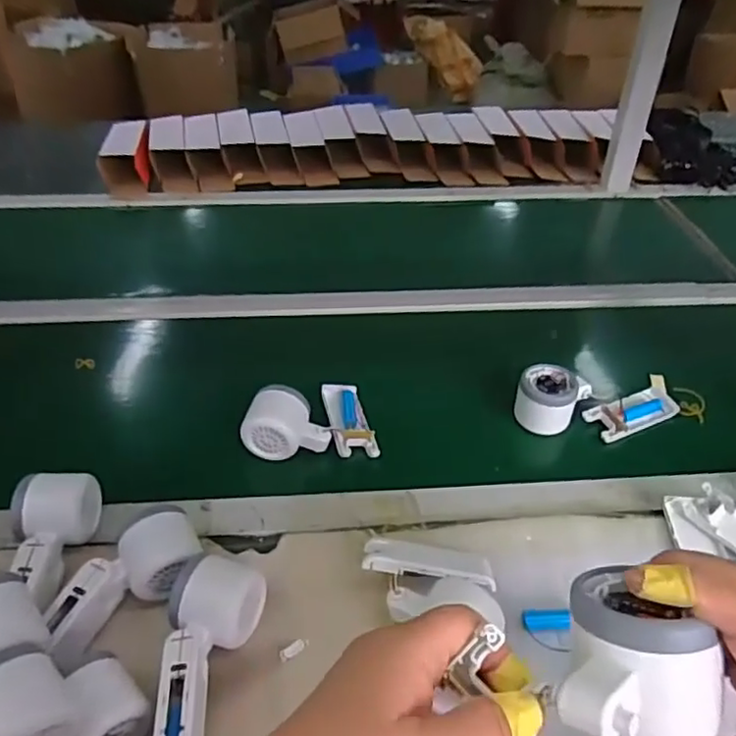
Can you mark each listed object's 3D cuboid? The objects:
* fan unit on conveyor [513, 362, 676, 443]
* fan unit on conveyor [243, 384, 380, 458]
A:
[{"bbox_3d":[0.254,0.030,0.668,0.191,0.052,0.081,-7,40,-10],"label":"fan unit on conveyor"},{"bbox_3d":[-0.063,0.046,0.637,0.131,0.051,0.101,-7,40,-10],"label":"fan unit on conveyor"}]

